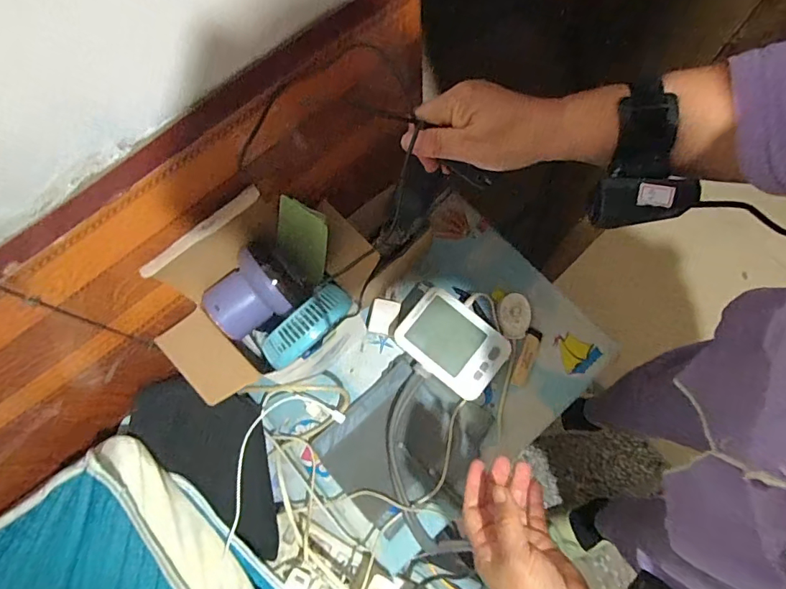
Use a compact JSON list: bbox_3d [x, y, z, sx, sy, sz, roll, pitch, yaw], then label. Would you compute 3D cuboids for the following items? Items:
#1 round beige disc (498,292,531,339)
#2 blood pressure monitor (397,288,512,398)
[{"bbox_3d":[0.164,0.029,0.635,0.042,0.011,0.058,14,92,2],"label":"round beige disc"},{"bbox_3d":[0.077,0.064,0.612,0.132,0.047,0.097,37,78,12],"label":"blood pressure monitor"}]

